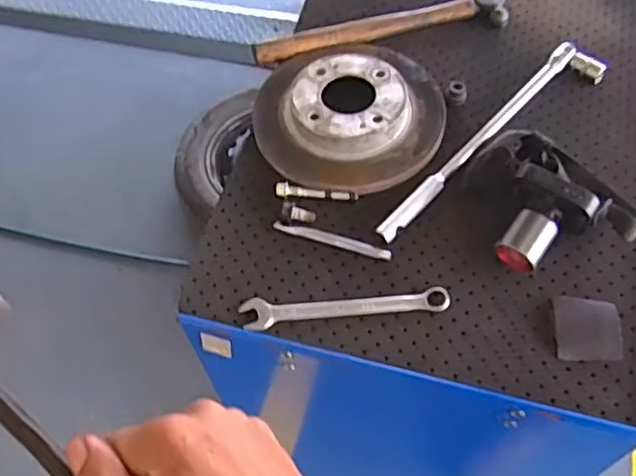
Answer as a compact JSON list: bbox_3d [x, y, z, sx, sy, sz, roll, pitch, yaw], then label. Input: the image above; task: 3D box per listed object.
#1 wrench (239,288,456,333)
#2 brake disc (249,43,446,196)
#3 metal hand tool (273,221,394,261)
[{"bbox_3d":[0.027,0.069,0.652,0.203,0.011,0.033,-3,58,1],"label":"wrench"},{"bbox_3d":[0.034,-0.147,0.767,0.218,0.046,0.201,-1,58,2],"label":"brake disc"},{"bbox_3d":[0.015,0.002,0.693,0.127,0.005,0.013,16,60,12],"label":"metal hand tool"}]

